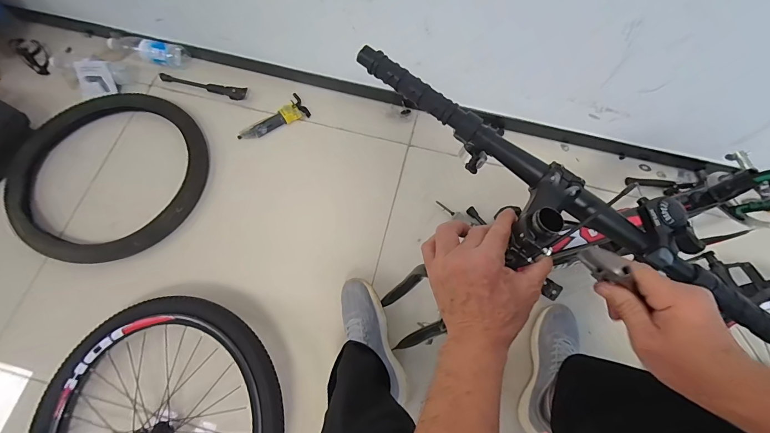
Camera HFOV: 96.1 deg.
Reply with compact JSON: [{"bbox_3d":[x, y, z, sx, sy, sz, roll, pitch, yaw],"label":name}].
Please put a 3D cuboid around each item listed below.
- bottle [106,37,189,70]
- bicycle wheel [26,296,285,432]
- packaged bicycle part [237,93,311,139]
[{"bbox_3d":[-0.716,-0.503,1.040,0.235,0.058,0.073,17,70,4],"label":"bottle"},{"bbox_3d":[-0.433,0.417,0.664,0.507,0.078,0.506,1,70,-2],"label":"bicycle wheel"},{"bbox_3d":[-0.323,-0.275,0.997,0.209,0.029,0.073,-33,75,-13],"label":"packaged bicycle part"}]

